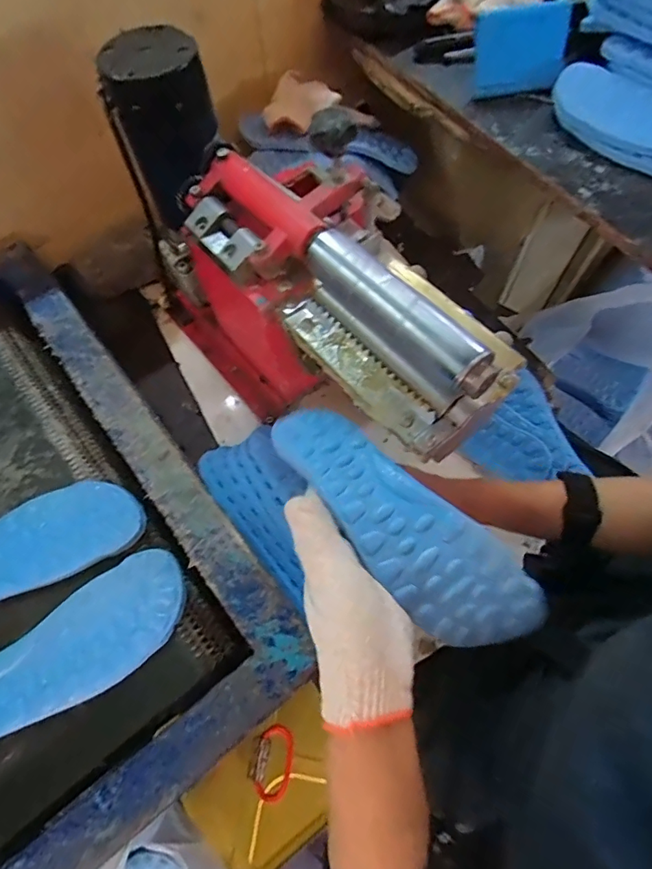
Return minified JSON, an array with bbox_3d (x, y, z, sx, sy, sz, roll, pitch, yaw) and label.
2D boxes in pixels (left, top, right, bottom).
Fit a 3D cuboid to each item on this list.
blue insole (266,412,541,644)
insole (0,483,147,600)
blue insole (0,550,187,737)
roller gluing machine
[{"bbox_3d":[0.049,0.063,0.336,0.222,0.041,0.071,43,74,12],"label":"blue insole"},{"bbox_3d":[-0.286,0.113,0.410,0.248,0.006,0.077,-26,67,-9],"label":"insole"},{"bbox_3d":[-0.224,0.186,0.372,0.245,0.008,0.076,-32,68,-11],"label":"blue insole"},{"bbox_3d":[-0.022,-0.139,0.465,0.139,0.267,0.423,-38,70,-14],"label":"roller gluing machine"}]

